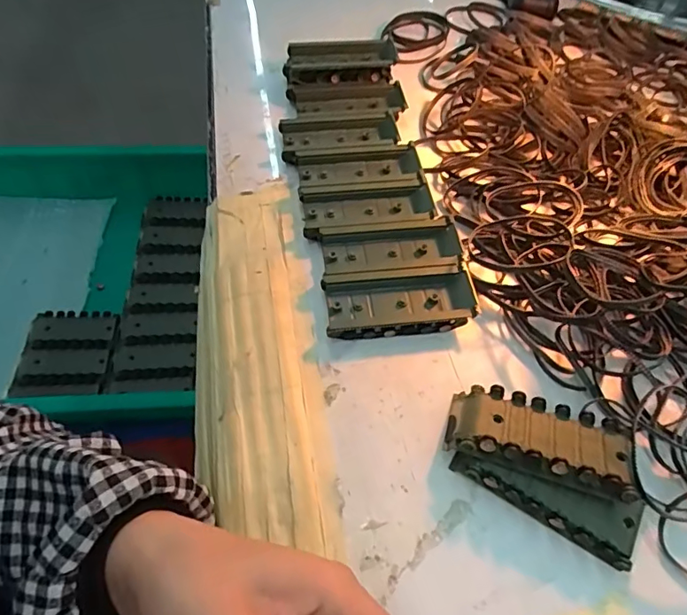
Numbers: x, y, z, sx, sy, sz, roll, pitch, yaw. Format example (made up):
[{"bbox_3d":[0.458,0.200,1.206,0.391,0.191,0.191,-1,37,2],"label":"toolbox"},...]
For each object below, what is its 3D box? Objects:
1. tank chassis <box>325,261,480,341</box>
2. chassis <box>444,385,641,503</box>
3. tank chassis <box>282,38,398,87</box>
[{"bbox_3d":[0.039,-0.002,0.337,0.099,0.015,0.040,-7,57,-5],"label":"tank chassis"},{"bbox_3d":[0.108,0.074,0.281,0.094,0.022,0.043,14,41,11],"label":"chassis"},{"bbox_3d":[-0.002,-0.225,0.469,0.099,0.027,0.047,-10,57,-7],"label":"tank chassis"}]

